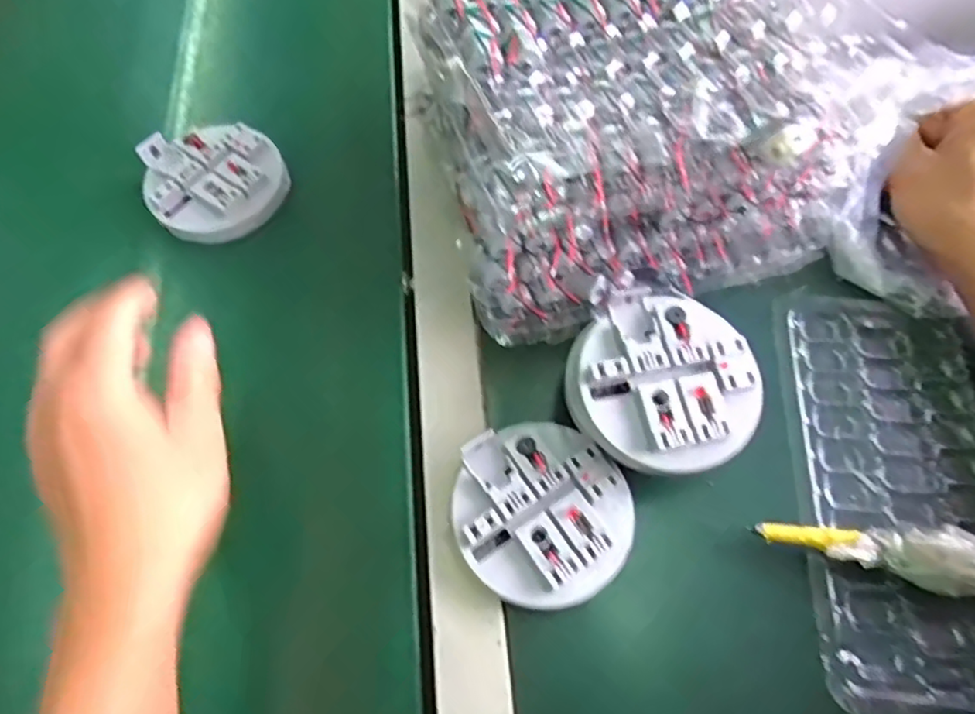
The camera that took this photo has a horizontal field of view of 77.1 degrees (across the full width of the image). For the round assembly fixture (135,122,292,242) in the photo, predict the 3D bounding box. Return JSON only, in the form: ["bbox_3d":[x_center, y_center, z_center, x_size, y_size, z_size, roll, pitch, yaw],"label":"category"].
[{"bbox_3d":[-0.209,-0.137,0.476,0.100,0.027,0.092,0,66,0],"label":"round assembly fixture"}]

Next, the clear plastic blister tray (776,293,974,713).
[{"bbox_3d":[0.275,0.072,0.373,0.169,0.014,0.247,2,64,1],"label":"clear plastic blister tray"}]

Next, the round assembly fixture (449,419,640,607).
[{"bbox_3d":[0.031,0.089,0.357,0.097,0.025,0.102,0,64,0],"label":"round assembly fixture"}]

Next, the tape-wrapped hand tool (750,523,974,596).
[{"bbox_3d":[0.227,0.107,0.336,0.144,0.035,0.033,10,65,5],"label":"tape-wrapped hand tool"}]

